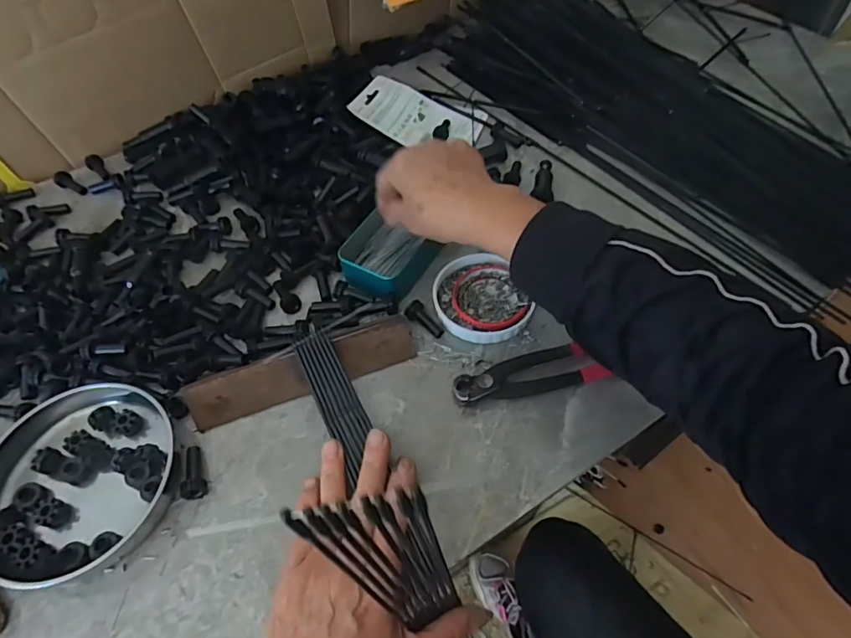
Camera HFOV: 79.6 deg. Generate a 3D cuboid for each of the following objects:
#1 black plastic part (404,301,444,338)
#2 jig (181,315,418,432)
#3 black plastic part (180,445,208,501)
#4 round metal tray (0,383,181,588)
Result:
[{"bbox_3d":[0.001,0.000,0.440,0.038,0.011,0.017,36,65,25],"label":"black plastic part"},{"bbox_3d":[-0.097,0.043,0.413,0.181,0.038,0.018,-18,19,-9],"label":"jig"},{"bbox_3d":[-0.172,0.112,0.376,0.017,0.013,0.039,-22,56,-11],"label":"black plastic part"},{"bbox_3d":[-0.254,0.113,0.373,0.135,0.021,0.143,-2,55,3],"label":"round metal tray"}]

